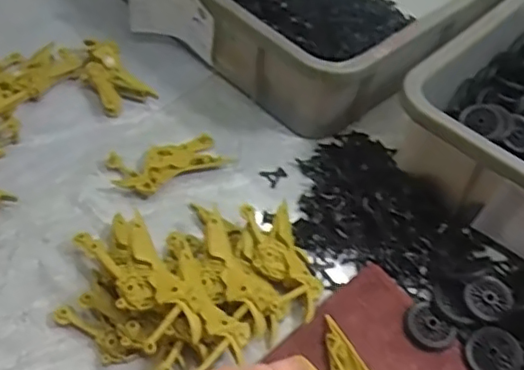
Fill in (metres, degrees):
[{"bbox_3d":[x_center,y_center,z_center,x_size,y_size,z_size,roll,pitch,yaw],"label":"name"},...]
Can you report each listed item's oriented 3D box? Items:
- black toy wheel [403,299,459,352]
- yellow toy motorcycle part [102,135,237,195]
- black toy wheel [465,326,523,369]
[{"bbox_3d":[0.124,0.103,0.446,0.037,0.007,0.037,3,49,-4],"label":"black toy wheel"},{"bbox_3d":[-0.079,-0.018,0.527,0.101,0.018,0.046,-13,52,-17],"label":"yellow toy motorcycle part"},{"bbox_3d":[0.165,0.120,0.432,0.036,0.010,0.036,3,49,-4],"label":"black toy wheel"}]

